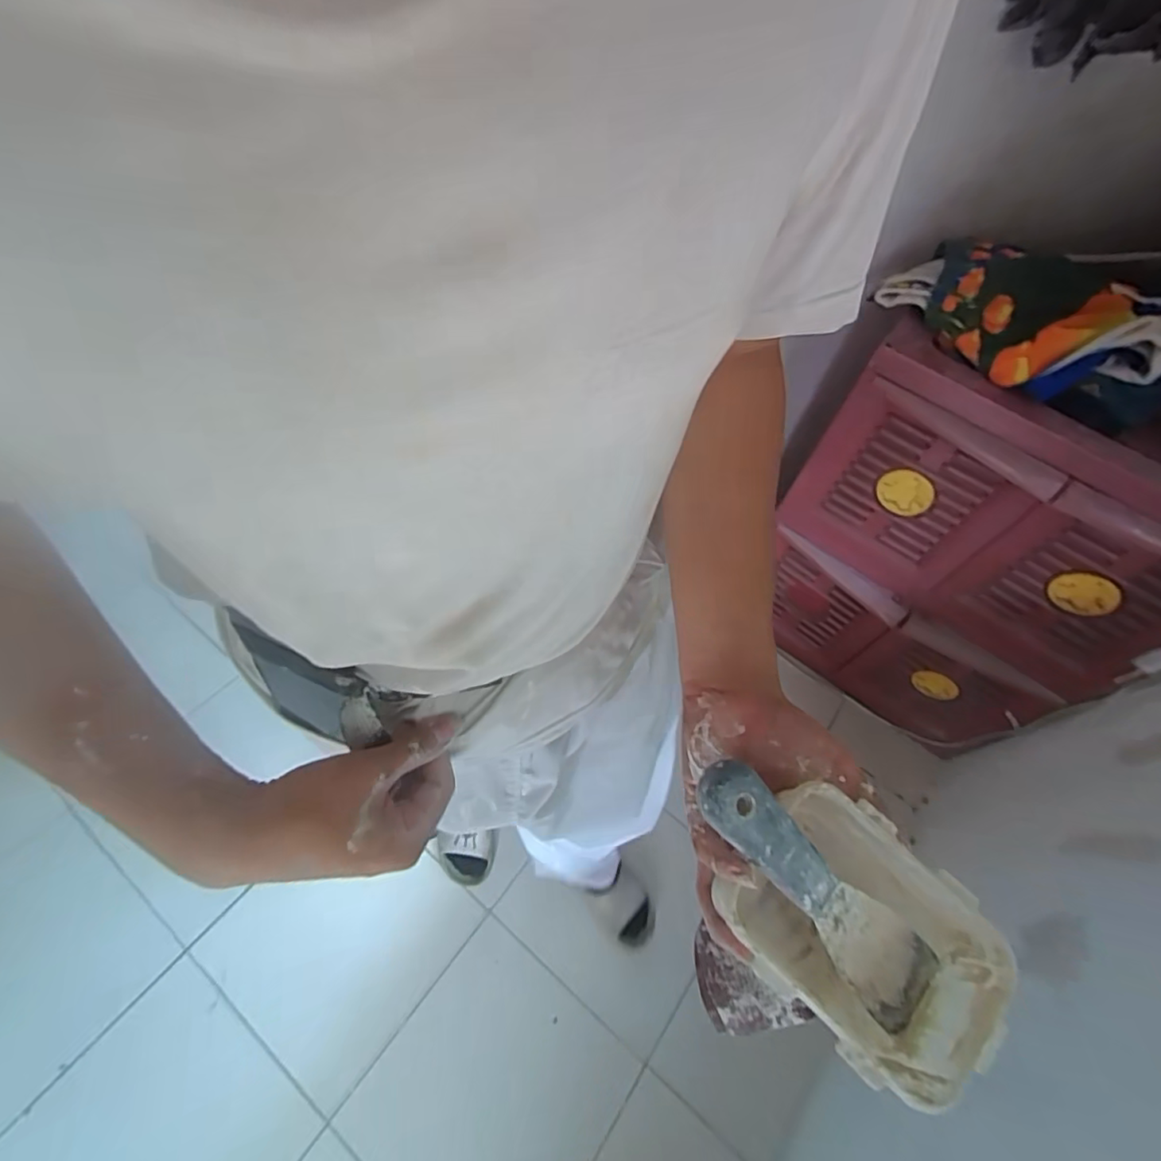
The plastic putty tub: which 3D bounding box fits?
[{"bbox_3d":[0.149,0.193,0.307,0.137,0.082,0.103,32,57,18],"label":"plastic putty tub"}]

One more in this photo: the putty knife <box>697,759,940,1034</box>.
[{"bbox_3d":[0.127,0.166,0.299,0.191,0.016,0.043,49,56,-14],"label":"putty knife"}]

